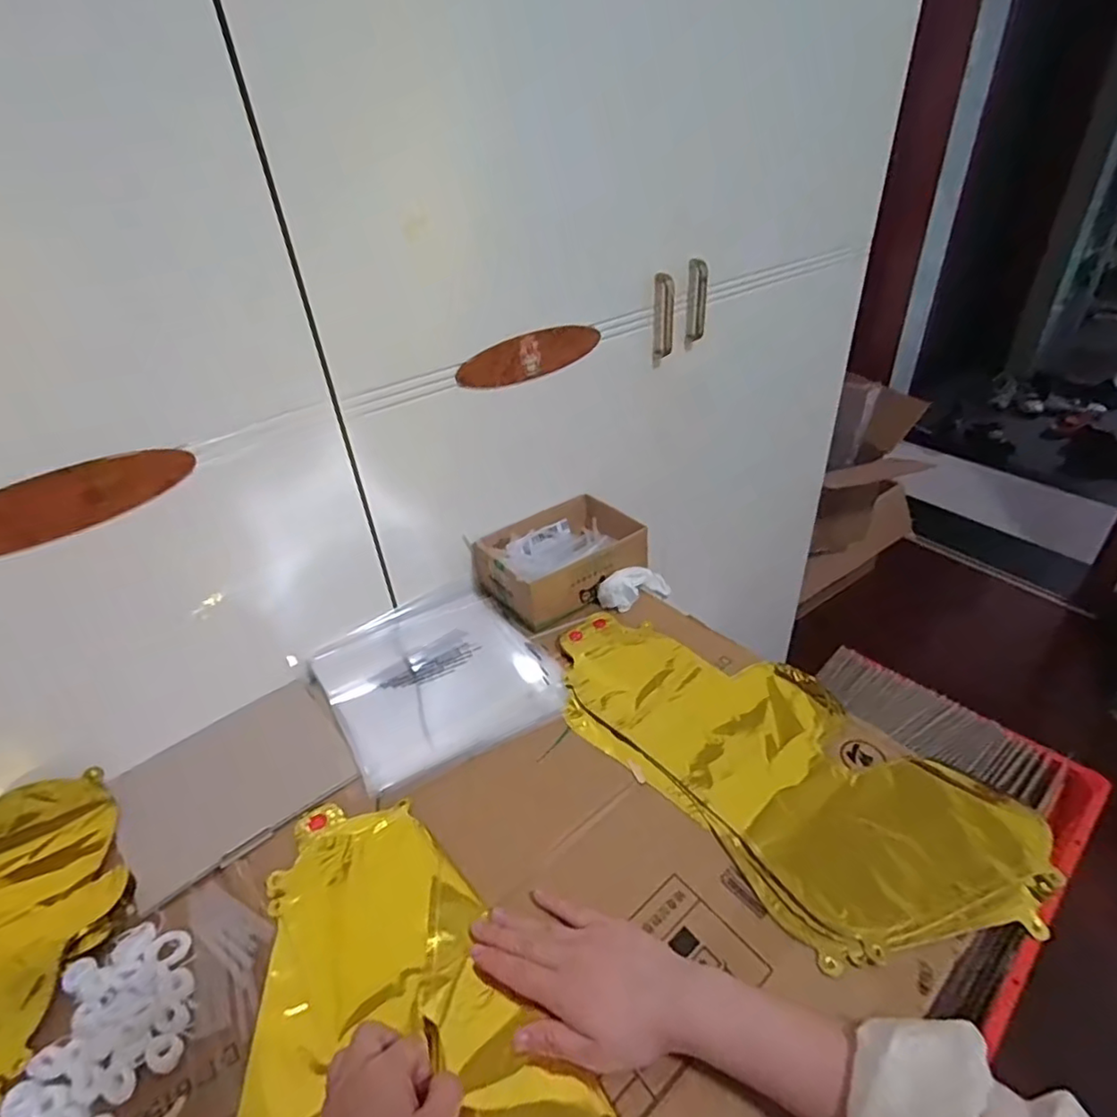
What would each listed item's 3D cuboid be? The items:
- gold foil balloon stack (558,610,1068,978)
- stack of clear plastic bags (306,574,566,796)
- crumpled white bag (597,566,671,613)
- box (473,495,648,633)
[{"bbox_3d":[0.183,0.170,0.569,0.217,0.019,0.427,-28,43,-29],"label":"gold foil balloon stack"},{"bbox_3d":[-0.138,0.114,0.667,0.213,0.018,0.247,-24,41,-24],"label":"stack of clear plastic bags"},{"bbox_3d":[0.100,0.033,0.760,0.103,0.043,0.043,-11,33,-41],"label":"crumpled white bag"},{"bbox_3d":[-0.001,-0.003,0.776,0.183,0.066,0.145,-26,42,-27],"label":"box"}]

